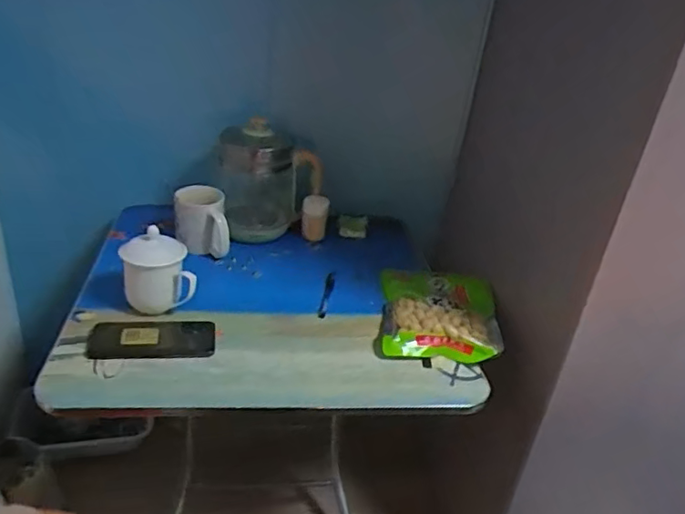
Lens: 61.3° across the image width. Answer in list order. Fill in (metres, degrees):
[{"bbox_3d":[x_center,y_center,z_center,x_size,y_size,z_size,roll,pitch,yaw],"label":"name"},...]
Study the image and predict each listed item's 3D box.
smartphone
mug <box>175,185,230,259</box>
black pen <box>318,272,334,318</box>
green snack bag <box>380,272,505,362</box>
[{"bbox_3d":[-0.257,0.110,0.787,0.160,0.016,0.080,0,29,-13],"label":"smartphone"},{"bbox_3d":[-0.239,-0.055,0.980,0.084,0.104,0.081,-2,30,-16],"label":"mug"},{"bbox_3d":[-0.025,0.061,0.933,0.014,0.013,0.116,8,29,2],"label":"black pen"},{"bbox_3d":[0.153,0.084,0.919,0.177,0.041,0.224,6,29,-1],"label":"green snack bag"}]

